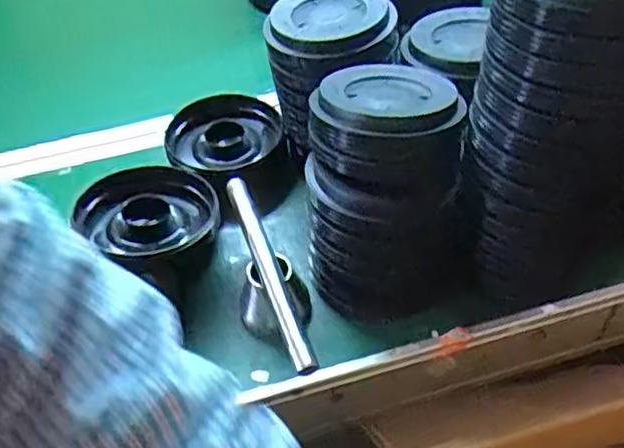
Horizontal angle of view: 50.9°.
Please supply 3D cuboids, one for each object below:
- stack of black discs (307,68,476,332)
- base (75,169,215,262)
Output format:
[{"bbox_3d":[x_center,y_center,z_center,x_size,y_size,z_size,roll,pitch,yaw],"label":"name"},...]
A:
[{"bbox_3d":[0.060,-0.029,0.562,0.129,0.163,0.148,-8,48,-2],"label":"stack of black discs"},{"bbox_3d":[-0.145,-0.010,0.597,0.105,0.044,0.101,34,58,30],"label":"base"}]

